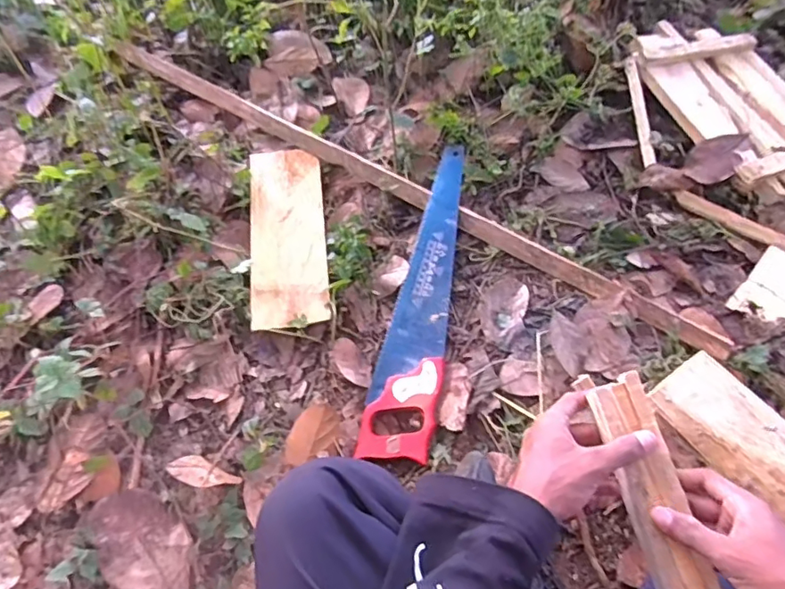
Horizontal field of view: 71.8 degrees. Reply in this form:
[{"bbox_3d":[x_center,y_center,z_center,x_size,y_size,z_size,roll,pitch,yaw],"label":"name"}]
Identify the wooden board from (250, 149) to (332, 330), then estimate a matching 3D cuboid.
[{"bbox_3d":[-0.155,-0.092,0.806,0.109,0.017,0.308,-7,61,-1],"label":"wooden board"}]

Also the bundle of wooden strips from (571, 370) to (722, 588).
[{"bbox_3d":[0.209,0.158,0.450,0.049,0.026,0.189,-12,69,-3],"label":"bundle of wooden strips"}]

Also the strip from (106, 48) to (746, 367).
[{"bbox_3d":[-0.032,-0.186,0.832,1.069,0.023,0.036,29,67,17],"label":"strip"}]

